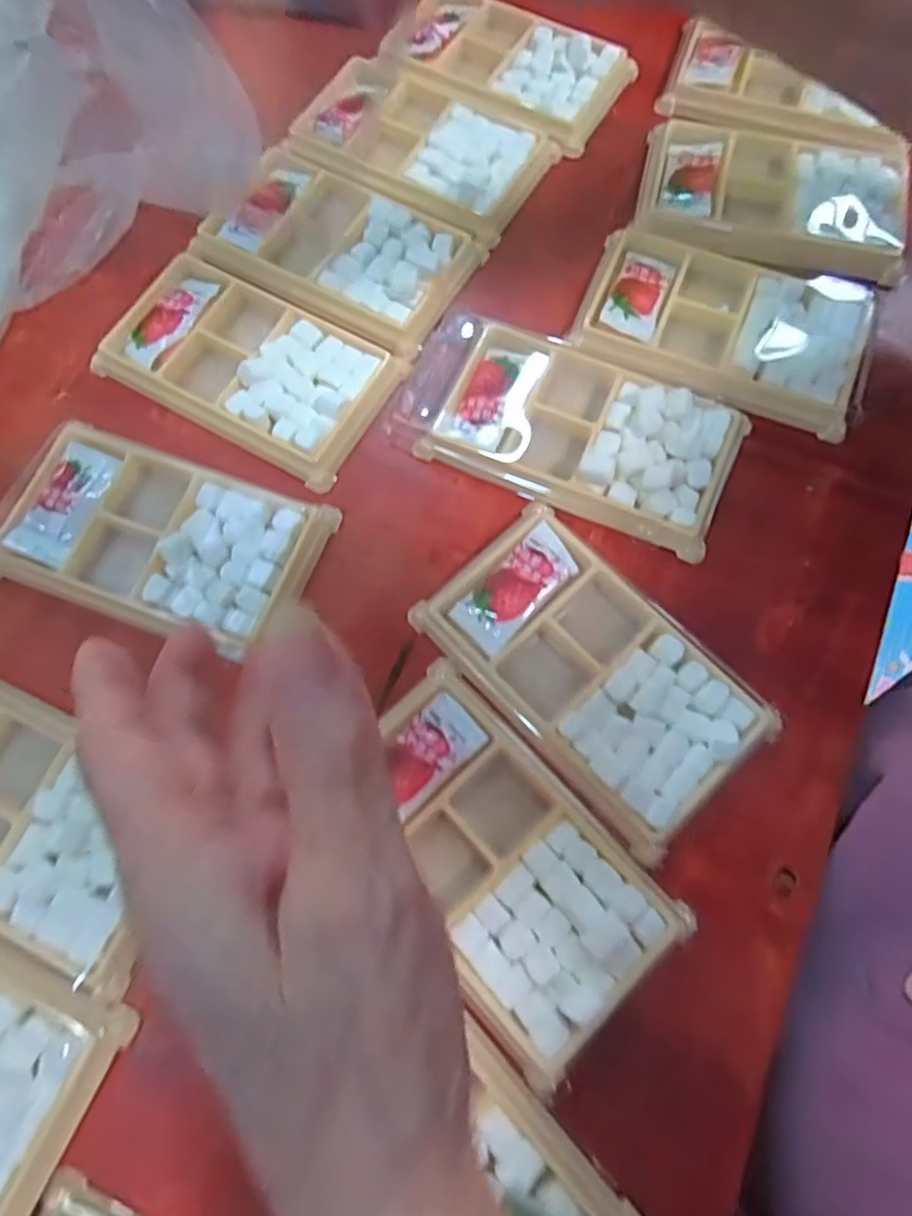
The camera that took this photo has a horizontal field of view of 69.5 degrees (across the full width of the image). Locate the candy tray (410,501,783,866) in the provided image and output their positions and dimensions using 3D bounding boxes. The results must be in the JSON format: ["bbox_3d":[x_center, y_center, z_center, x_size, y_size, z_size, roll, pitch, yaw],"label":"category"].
[{"bbox_3d":[0.054,0.023,0.267,0.075,0.011,0.133,-43,77,-13],"label":"candy tray"}]

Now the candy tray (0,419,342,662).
[{"bbox_3d":[-0.132,-0.031,0.291,0.138,0.014,0.077,19,73,6],"label":"candy tray"}]

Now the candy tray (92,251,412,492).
[{"bbox_3d":[-0.099,-0.119,0.318,0.135,0.016,0.076,30,75,9],"label":"candy tray"}]

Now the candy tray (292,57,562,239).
[{"bbox_3d":[-0.018,-0.252,0.359,0.130,0.015,0.077,30,75,9],"label":"candy tray"}]

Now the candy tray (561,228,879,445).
[{"bbox_3d":[0.132,-0.147,0.320,0.131,0.012,0.092,21,73,6],"label":"candy tray"}]

